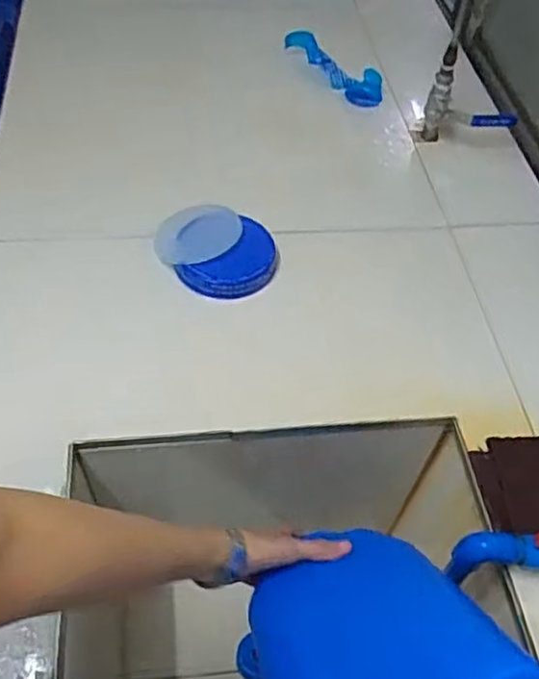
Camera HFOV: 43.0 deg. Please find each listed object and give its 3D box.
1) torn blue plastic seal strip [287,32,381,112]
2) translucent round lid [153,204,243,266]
[{"bbox_3d":[0.101,-0.427,1.077,0.043,0.042,0.195,-35,63,-28],"label":"torn blue plastic seal strip"},{"bbox_3d":[-0.087,-0.127,0.815,0.102,0.010,0.094,-11,52,14],"label":"translucent round lid"}]

